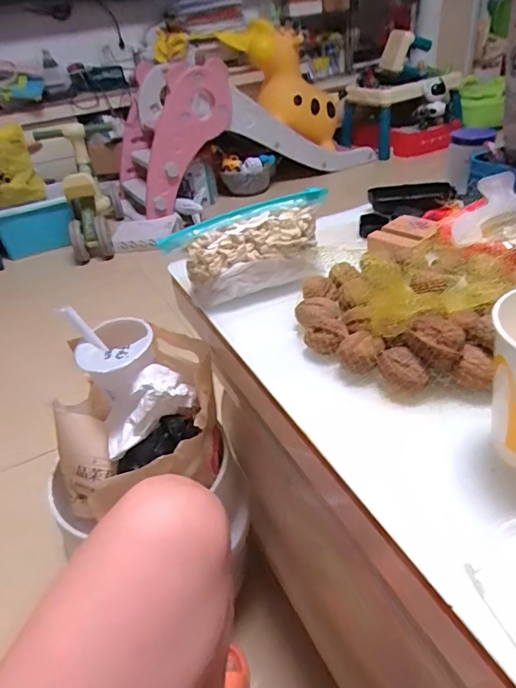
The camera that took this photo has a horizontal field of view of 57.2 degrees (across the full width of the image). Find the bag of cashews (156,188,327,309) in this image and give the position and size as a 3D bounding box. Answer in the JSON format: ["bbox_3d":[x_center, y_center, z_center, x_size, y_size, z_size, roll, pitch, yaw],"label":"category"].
[{"bbox_3d":[-0.005,-0.099,0.498,0.179,0.077,0.053,-15,37,-10],"label":"bag of cashews"}]

